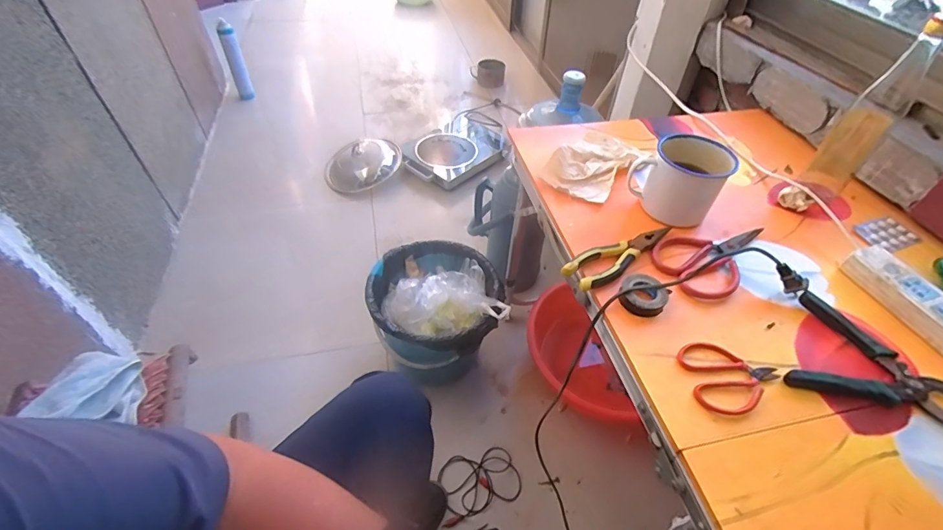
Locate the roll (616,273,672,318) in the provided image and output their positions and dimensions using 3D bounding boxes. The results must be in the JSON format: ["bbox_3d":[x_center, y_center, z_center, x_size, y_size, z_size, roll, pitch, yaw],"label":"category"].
[{"bbox_3d":[0.214,0.038,0.536,0.052,0.022,0.054,1,47,-1],"label":"roll"}]

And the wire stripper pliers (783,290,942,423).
[{"bbox_3d":[0.444,0.112,0.479,0.155,0.018,0.135,26,51,20],"label":"wire stripper pliers"}]

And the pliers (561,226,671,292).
[{"bbox_3d":[0.198,-0.016,0.587,0.177,0.018,0.051,-31,56,-27],"label":"pliers"}]

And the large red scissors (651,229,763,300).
[{"bbox_3d":[0.340,-0.016,0.598,0.185,0.006,0.105,-23,52,-22],"label":"large red scissors"}]

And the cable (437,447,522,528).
[{"bbox_3d":[0.013,0.448,0.900,0.170,0.018,0.123,-14,49,-15],"label":"cable"}]

